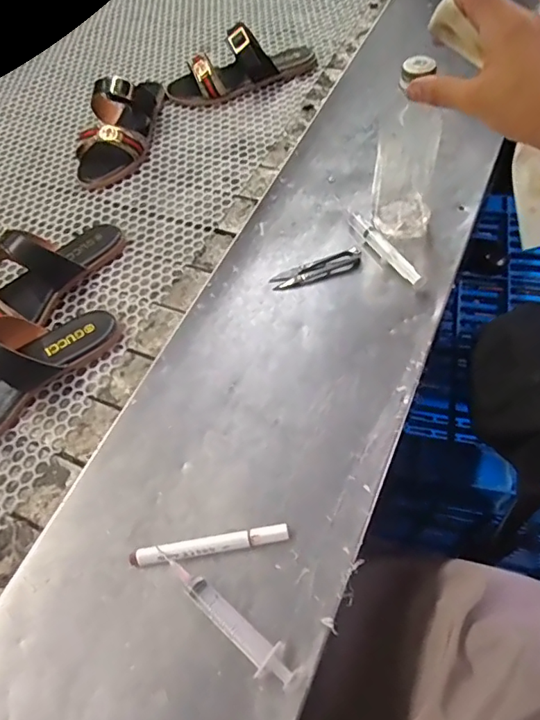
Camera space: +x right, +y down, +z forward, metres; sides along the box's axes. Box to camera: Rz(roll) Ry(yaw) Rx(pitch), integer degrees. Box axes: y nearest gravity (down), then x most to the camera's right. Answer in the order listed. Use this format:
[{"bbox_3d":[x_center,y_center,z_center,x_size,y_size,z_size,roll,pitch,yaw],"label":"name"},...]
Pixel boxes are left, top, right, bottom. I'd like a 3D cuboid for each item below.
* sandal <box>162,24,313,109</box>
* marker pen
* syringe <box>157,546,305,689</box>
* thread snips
[{"bbox_3d":[-0.043,-0.458,0.777,0.232,0.083,0.074,-12,58,0],"label":"sandal"},{"bbox_3d":[-0.048,0.148,0.404,0.125,0.010,0.013,-9,59,-1],"label":"marker pen"},{"bbox_3d":[-0.032,0.186,0.376,0.025,0.016,0.132,-41,64,-19],"label":"syringe"},{"bbox_3d":[0.051,-0.099,0.548,0.099,0.013,0.017,-19,59,-7],"label":"thread snips"}]

